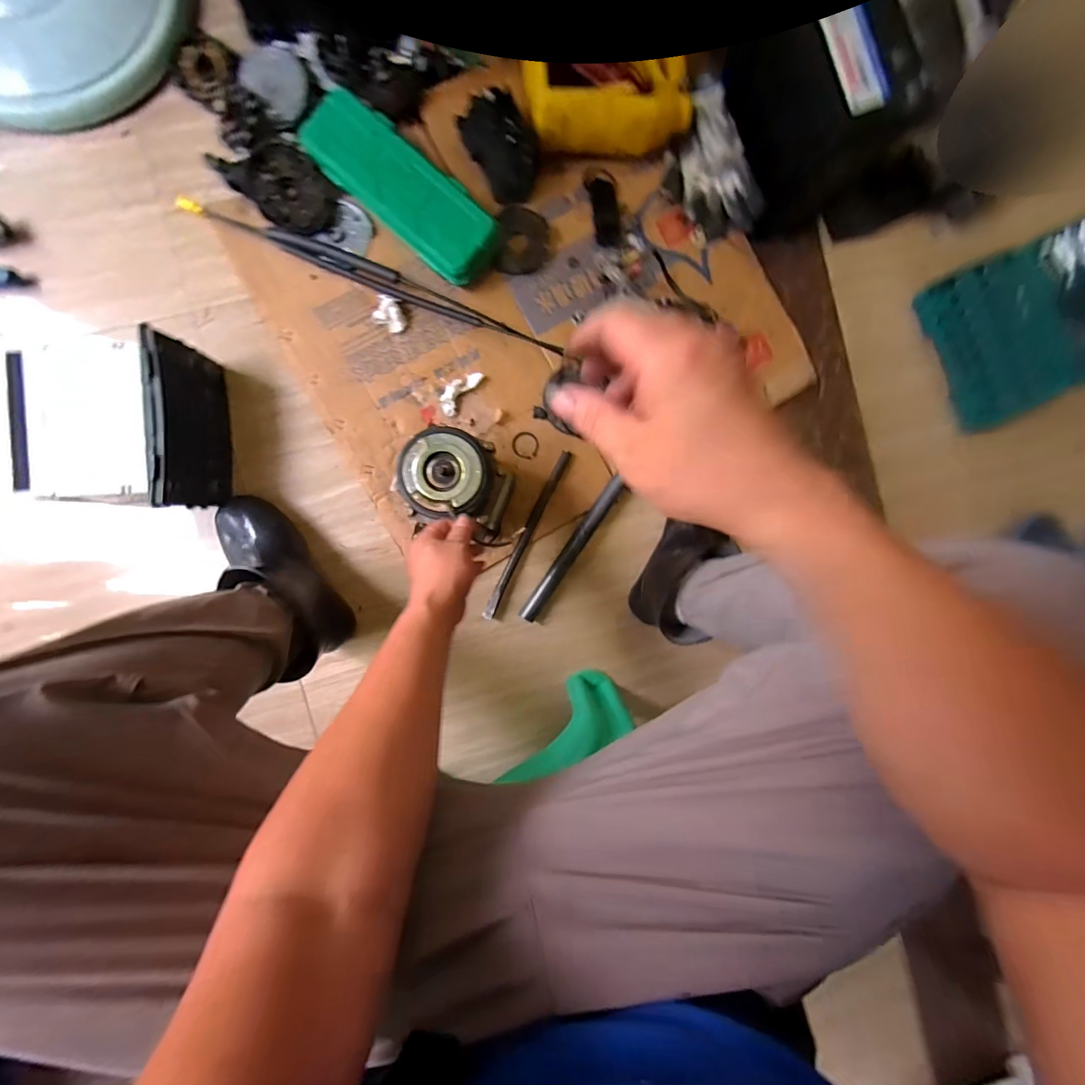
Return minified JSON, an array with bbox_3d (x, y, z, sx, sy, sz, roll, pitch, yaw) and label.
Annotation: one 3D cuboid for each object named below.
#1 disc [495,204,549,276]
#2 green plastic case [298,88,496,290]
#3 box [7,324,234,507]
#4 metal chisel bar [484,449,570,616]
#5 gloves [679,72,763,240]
[{"bbox_3d":[-0.029,-0.431,0.674,0.077,0.021,0.081,4,91,-6],"label":"disc"},{"bbox_3d":[-0.189,-0.475,0.636,0.291,0.055,0.098,42,87,-5],"label":"green plastic case"},{"bbox_3d":[-0.519,-0.139,0.597,0.185,0.123,0.200,-7,92,-6],"label":"box"},{"bbox_3d":[-0.023,-0.012,0.700,0.016,0.012,0.269,25,88,-6],"label":"metal chisel bar"},{"bbox_3d":[0.236,-0.540,0.675,0.091,0.058,0.202,-27,94,-5],"label":"gloves"}]

